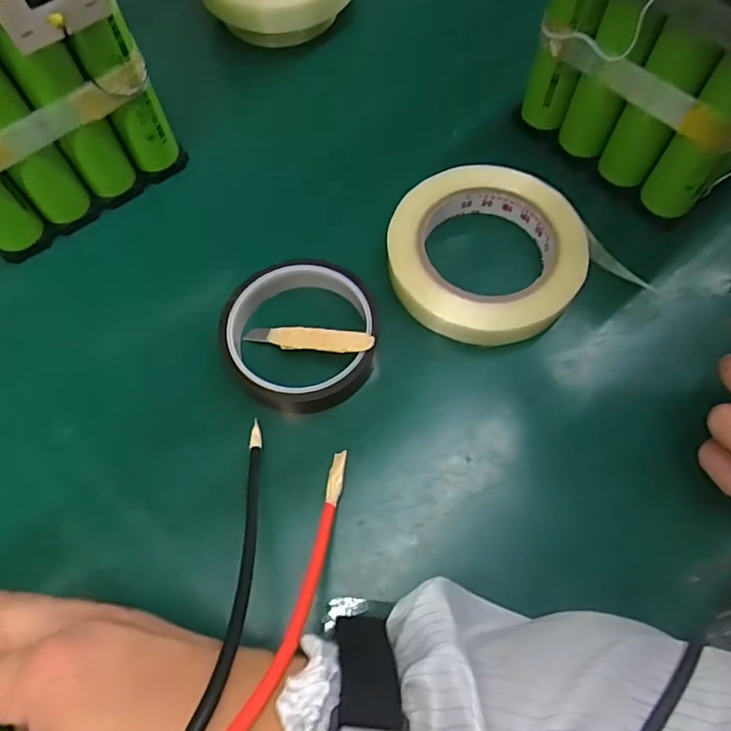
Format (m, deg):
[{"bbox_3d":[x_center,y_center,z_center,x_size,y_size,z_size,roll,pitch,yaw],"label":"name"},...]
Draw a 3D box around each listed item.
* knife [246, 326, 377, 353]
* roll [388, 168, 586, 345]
[{"bbox_3d":[-0.033,-0.016,0.324,0.079,0.004,0.014,5,67,19],"label":"knife"},{"bbox_3d":[0.074,-0.071,0.340,0.115,0.026,0.115,0,68,0],"label":"roll"}]

